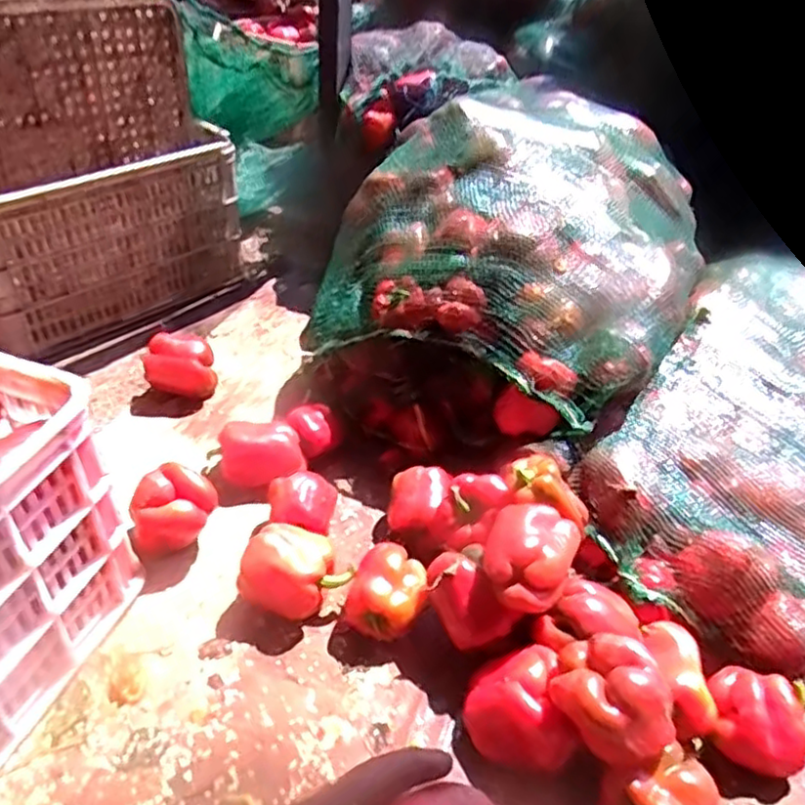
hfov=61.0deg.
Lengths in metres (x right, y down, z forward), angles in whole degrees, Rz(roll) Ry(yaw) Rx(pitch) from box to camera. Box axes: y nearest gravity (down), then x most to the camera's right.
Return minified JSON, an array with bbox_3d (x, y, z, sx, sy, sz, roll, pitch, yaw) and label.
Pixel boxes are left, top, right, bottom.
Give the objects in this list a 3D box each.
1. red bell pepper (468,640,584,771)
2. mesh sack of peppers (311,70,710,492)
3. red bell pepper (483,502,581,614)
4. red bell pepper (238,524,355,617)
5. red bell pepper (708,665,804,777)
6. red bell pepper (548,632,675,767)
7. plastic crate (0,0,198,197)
[{"bbox_3d":[0.114,0.315,0.689,0.091,0.091,0.103,-4,40,-10],"label":"red bell pepper"},{"bbox_3d":[0.177,-0.200,1.073,0.497,0.385,0.548,23,42,21],"label":"mesh sack of peppers"},{"bbox_3d":[0.134,0.165,0.727,0.090,0.070,0.104,17,41,14],"label":"red bell pepper"},{"bbox_3d":[-0.131,0.201,0.803,0.118,0.102,0.089,-20,45,-27],"label":"red bell pepper"},{"bbox_3d":[0.367,0.331,0.712,0.086,0.075,0.082,3,39,-2],"label":"red bell pepper"},{"bbox_3d":[0.200,0.276,0.644,0.115,0.077,0.082,20,42,18],"label":"red bell pepper"},{"bbox_3d":[-0.607,-0.545,1.147,0.328,0.280,0.344,28,45,26],"label":"plastic crate"}]

